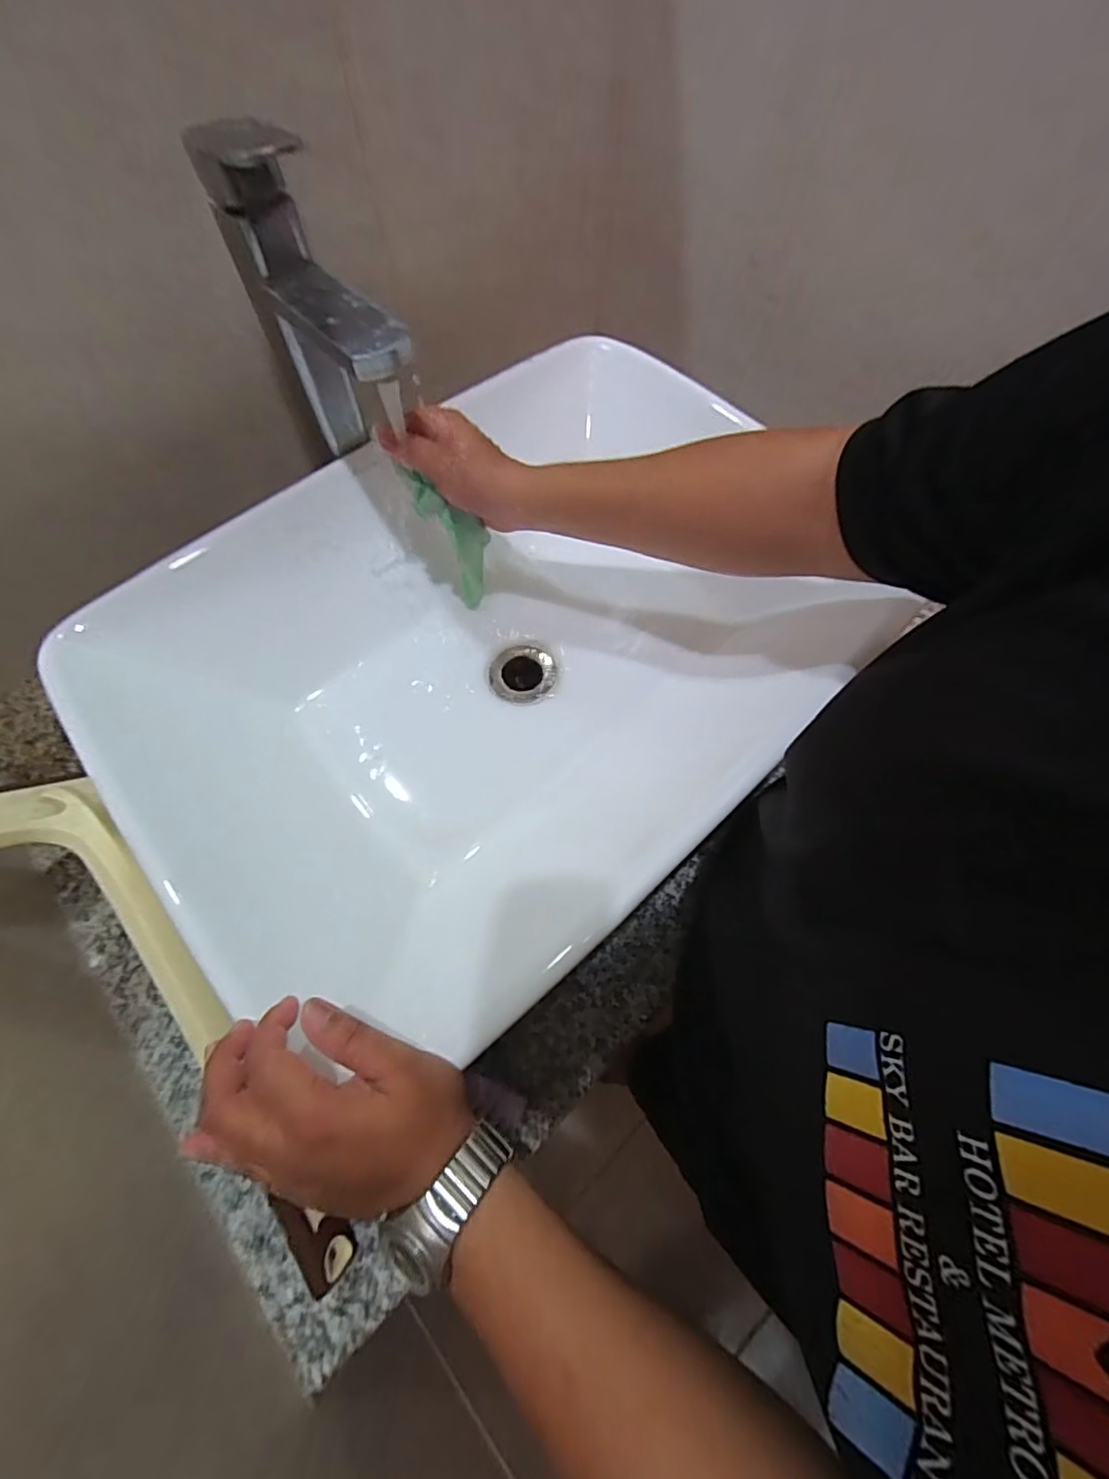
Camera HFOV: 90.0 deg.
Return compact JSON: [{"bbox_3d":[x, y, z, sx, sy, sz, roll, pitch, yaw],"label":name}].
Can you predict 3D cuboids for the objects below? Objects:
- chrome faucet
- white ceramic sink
[{"bbox_3d":[-0.155,-0.273,0.382,0.049,0.177,0.153,-39,71,-17],"label":"chrome faucet"},{"bbox_3d":[-0.059,-0.061,0.447,0.510,0.113,0.425,-41,72,-18],"label":"white ceramic sink"}]

